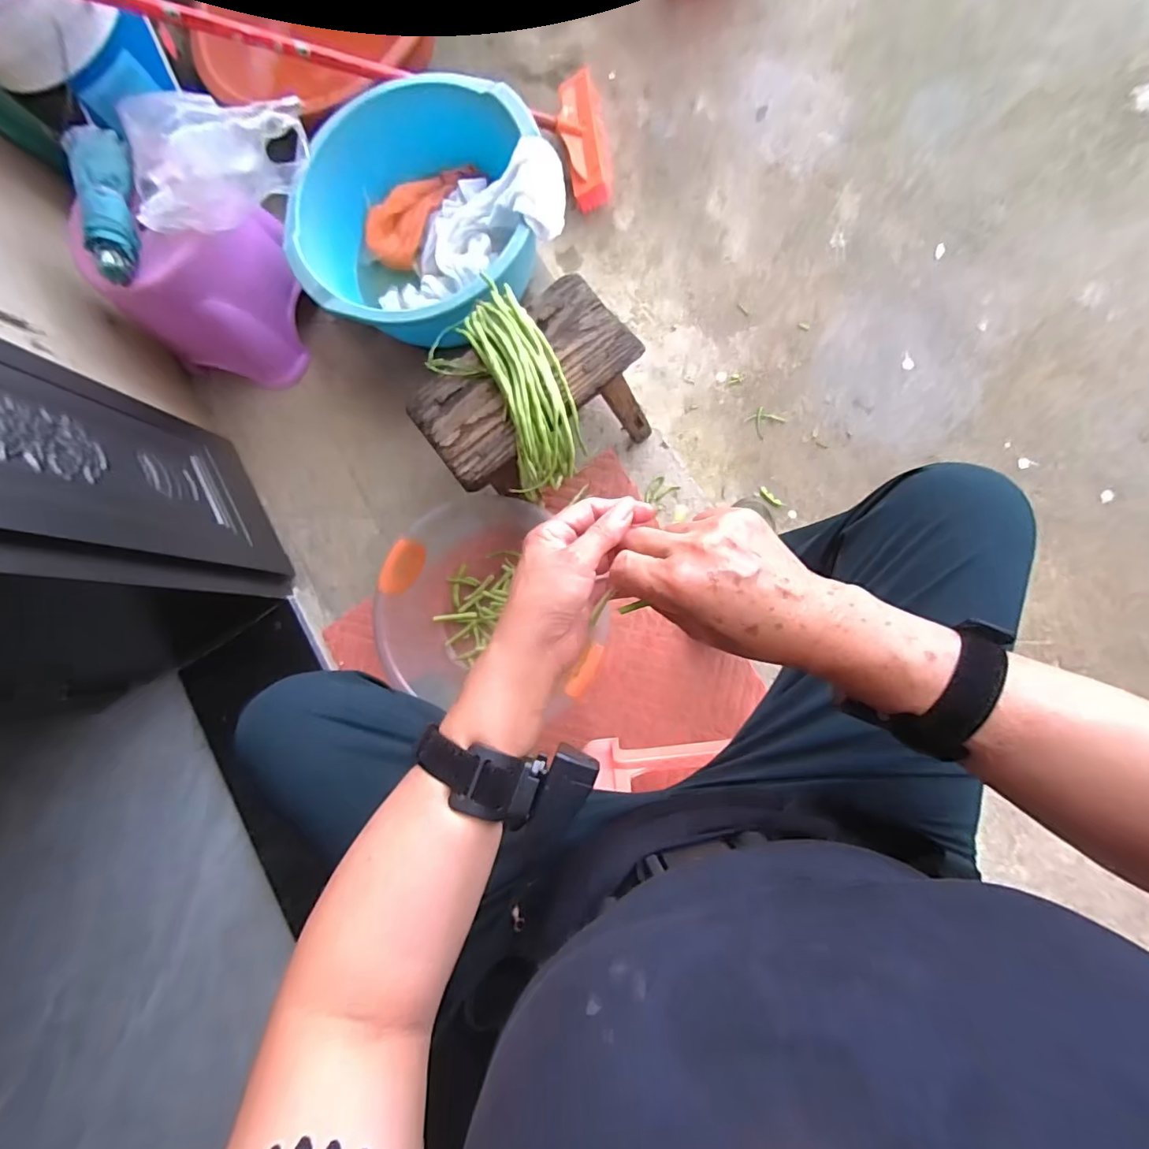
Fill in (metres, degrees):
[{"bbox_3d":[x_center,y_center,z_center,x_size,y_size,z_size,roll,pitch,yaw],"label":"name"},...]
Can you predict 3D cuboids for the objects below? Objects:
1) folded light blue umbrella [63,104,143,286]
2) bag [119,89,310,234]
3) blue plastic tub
[{"bbox_3d":[-0.533,-0.435,0.588,0.041,0.051,0.196,-9,83,7],"label":"folded light blue umbrella"},{"bbox_3d":[-0.426,-0.504,0.625,0.211,0.098,0.121,-41,80,3],"label":"bag"},{"bbox_3d":[-0.191,-0.460,0.702,0.270,0.165,0.317,28,89,10],"label":"blue plastic tub"}]

